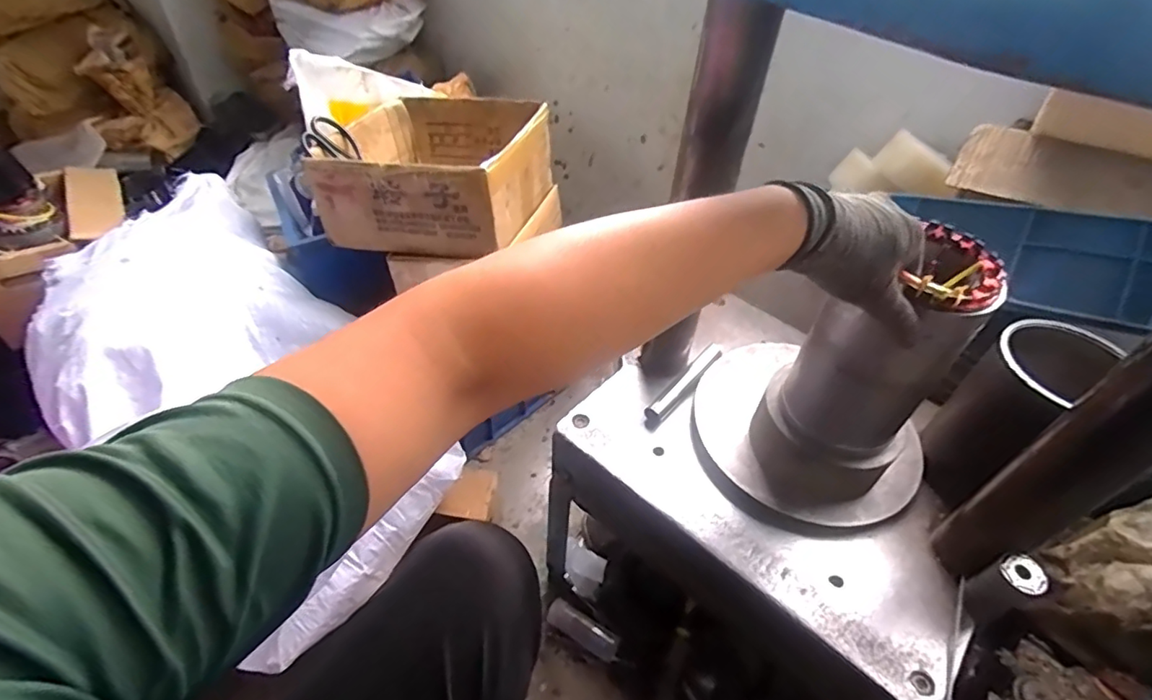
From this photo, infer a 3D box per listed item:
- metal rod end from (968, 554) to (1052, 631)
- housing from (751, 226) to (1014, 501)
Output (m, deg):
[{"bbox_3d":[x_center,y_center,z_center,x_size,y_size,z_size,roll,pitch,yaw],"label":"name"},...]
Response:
[{"bbox_3d":[0.406,0.229,0.533,0.040,0.075,0.038,-15,49,-18],"label":"metal rod end"},{"bbox_3d":[0.273,0.024,0.540,0.112,0.284,0.118,12,40,-10],"label":"housing"}]

